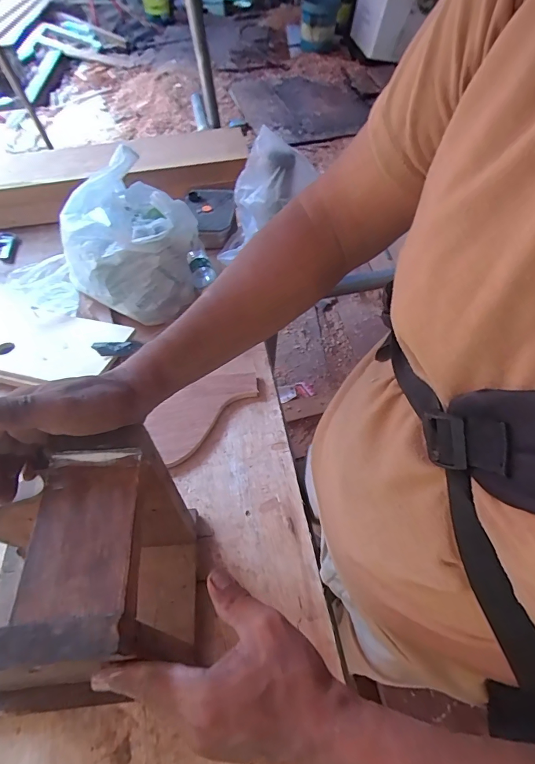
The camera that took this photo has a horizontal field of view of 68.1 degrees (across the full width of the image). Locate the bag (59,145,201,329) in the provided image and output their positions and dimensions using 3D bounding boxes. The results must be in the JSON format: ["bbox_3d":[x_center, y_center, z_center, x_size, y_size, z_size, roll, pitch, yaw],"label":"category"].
[{"bbox_3d":[-0.271,-0.264,0.757,0.231,0.241,0.191,32,59,19],"label":"bag"}]

